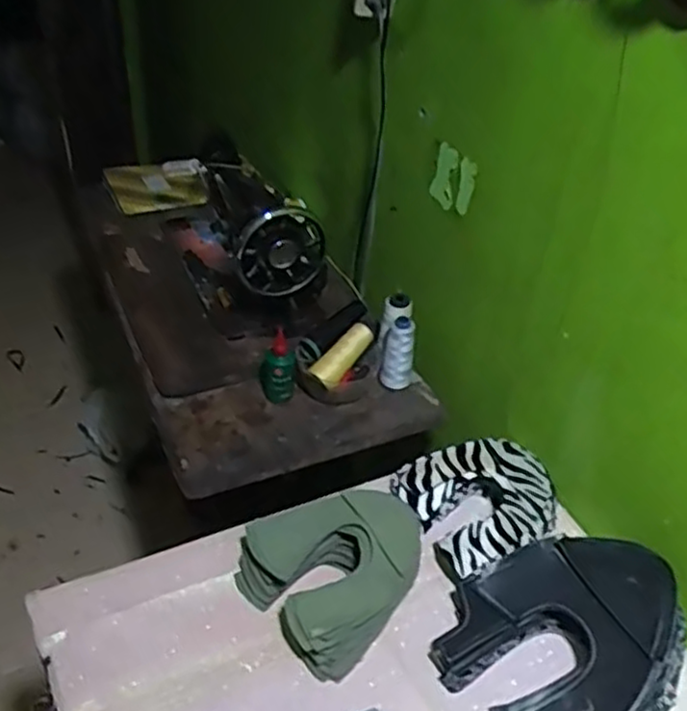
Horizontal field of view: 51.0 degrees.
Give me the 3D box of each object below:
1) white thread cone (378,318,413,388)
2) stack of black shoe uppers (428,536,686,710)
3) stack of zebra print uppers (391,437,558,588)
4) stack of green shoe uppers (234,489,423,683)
[{"bbox_3d":[0.079,-0.007,1.039,0.046,0.108,0.047,10,39,6],"label":"white thread cone"},{"bbox_3d":[0.221,0.271,0.711,0.234,0.097,0.196,-17,44,-25],"label":"stack of black shoe uppers"},{"bbox_3d":[0.168,0.164,0.855,0.183,0.064,0.164,-18,44,-26],"label":"stack of zebra print uppers"},{"bbox_3d":[-0.015,0.220,0.785,0.177,0.071,0.184,-30,50,-35],"label":"stack of green shoe uppers"}]

